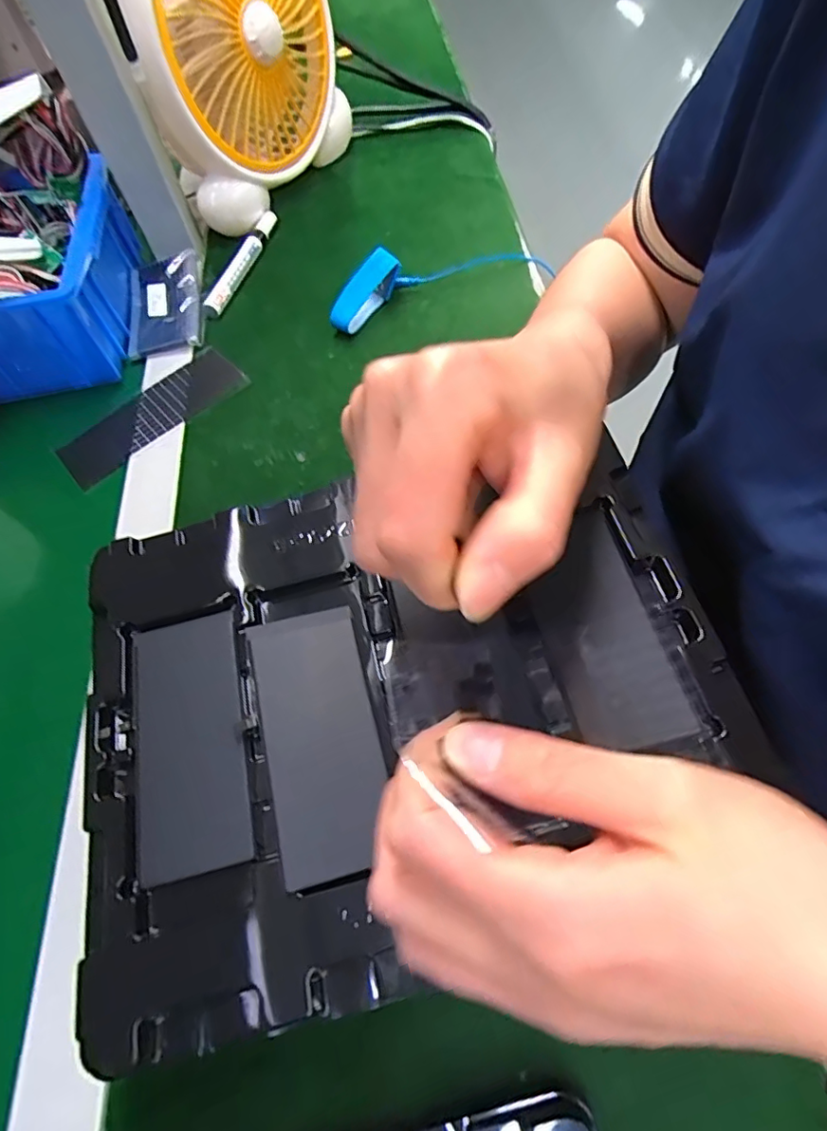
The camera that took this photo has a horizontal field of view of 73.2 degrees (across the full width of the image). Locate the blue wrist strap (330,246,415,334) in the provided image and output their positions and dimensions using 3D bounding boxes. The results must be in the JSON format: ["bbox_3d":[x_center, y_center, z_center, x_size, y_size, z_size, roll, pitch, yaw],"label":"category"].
[{"bbox_3d":[-0.035,-0.223,0.452,0.016,0.043,0.075,36,69,22],"label":"blue wrist strap"}]

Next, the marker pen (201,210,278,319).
[{"bbox_3d":[-0.159,-0.280,0.511,0.018,0.017,0.145,11,61,11],"label":"marker pen"}]

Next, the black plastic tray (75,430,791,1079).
[{"bbox_3d":[-0.008,0.047,0.247,0.274,0.019,0.210,-16,60,-5],"label":"black plastic tray"}]

